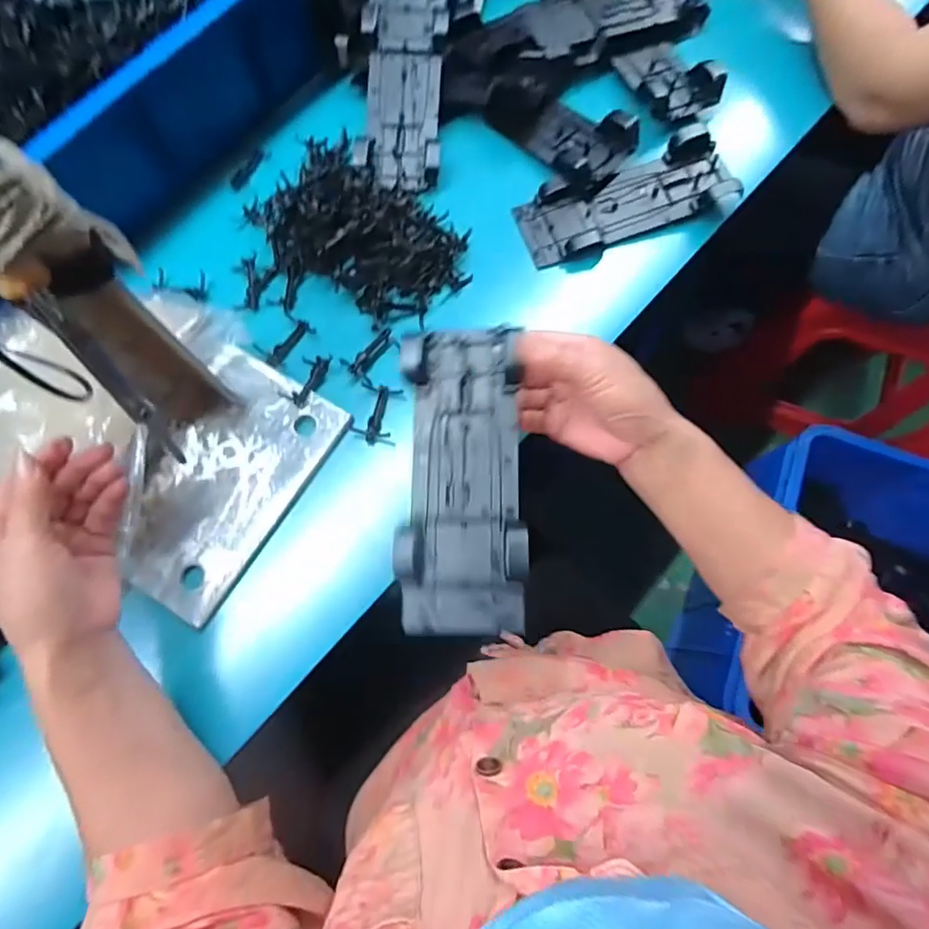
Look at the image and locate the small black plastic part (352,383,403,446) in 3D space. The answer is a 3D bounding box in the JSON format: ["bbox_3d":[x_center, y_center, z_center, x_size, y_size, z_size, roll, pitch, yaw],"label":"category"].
[{"bbox_3d":[-0.072,-0.042,0.436,0.035,0.005,0.053,6,75,2],"label":"small black plastic part"}]

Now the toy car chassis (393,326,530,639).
[{"bbox_3d":[-0.002,0.005,0.331,0.074,0.019,0.193,-1,76,0],"label":"toy car chassis"}]

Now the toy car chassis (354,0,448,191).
[{"bbox_3d":[-0.059,-0.357,0.495,0.077,0.022,0.186,1,91,1],"label":"toy car chassis"}]

